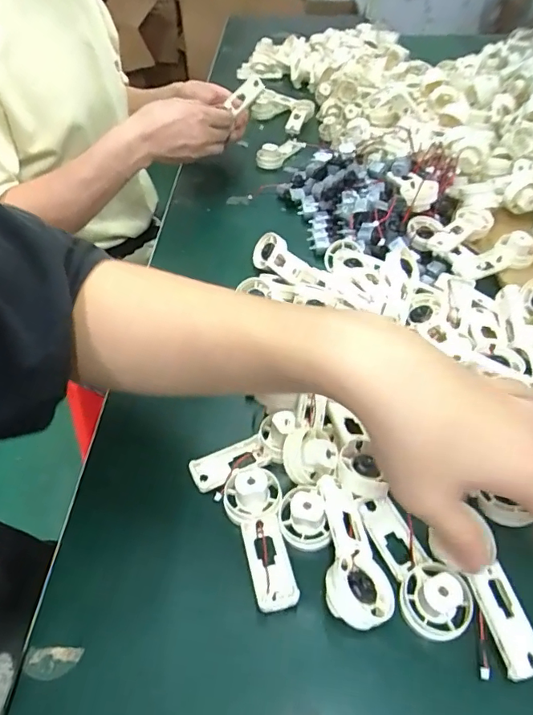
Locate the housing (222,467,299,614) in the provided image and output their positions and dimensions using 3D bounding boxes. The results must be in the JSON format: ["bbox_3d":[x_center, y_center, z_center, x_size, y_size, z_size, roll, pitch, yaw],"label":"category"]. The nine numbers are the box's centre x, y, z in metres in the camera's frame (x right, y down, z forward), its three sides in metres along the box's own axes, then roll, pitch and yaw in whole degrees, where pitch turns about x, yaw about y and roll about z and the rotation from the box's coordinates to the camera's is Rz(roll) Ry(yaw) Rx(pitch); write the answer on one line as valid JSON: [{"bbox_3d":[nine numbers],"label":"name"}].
[{"bbox_3d":[-0.006,0.111,0.315,0.038,0.025,0.090,-6,45,-5],"label":"housing"}]

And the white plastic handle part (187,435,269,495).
[{"bbox_3d":[-0.026,0.077,0.359,0.055,0.013,0.025,-25,50,-23],"label":"white plastic handle part"}]

